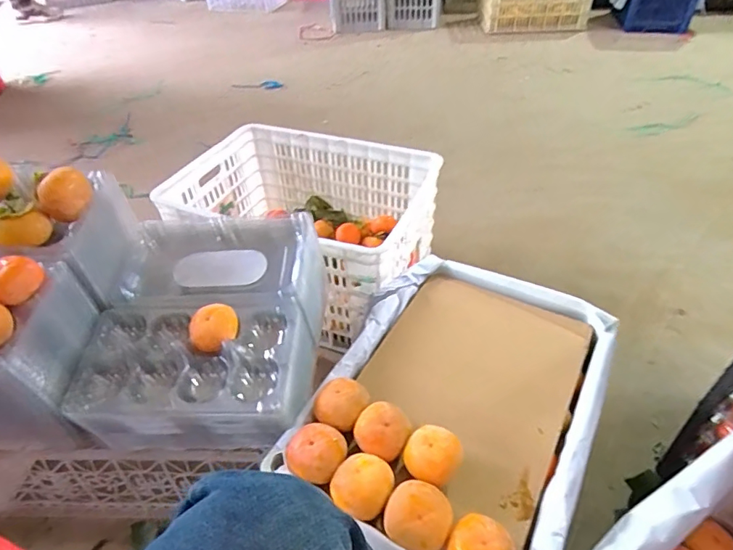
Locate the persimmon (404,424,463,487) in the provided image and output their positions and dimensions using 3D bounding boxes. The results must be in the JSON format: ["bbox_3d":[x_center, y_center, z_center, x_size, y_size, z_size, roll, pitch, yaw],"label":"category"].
[{"bbox_3d":[0.068,0.195,0.504,0.054,0.048,0.059,-1,42,1],"label":"persimmon"}]

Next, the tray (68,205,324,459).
[{"bbox_3d":[-0.207,0.065,0.645,0.271,0.132,0.297,-2,50,5],"label":"tray"}]

